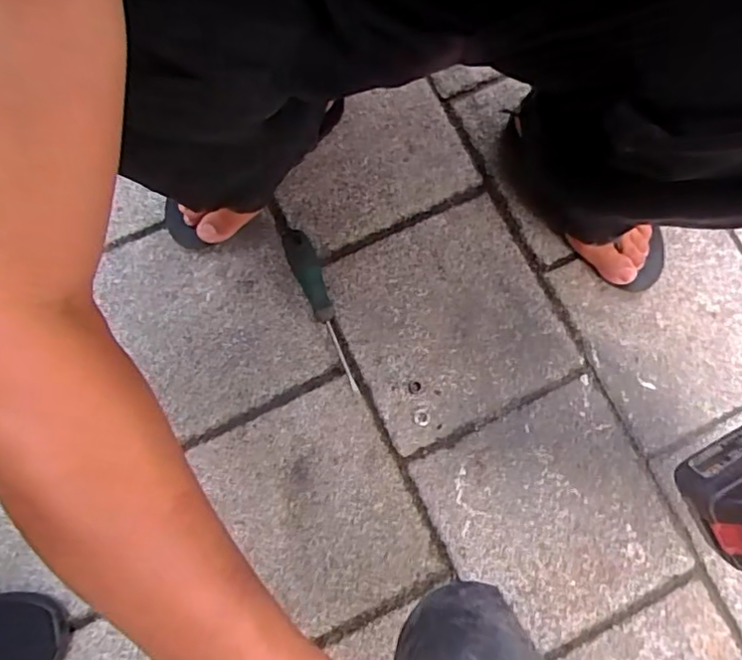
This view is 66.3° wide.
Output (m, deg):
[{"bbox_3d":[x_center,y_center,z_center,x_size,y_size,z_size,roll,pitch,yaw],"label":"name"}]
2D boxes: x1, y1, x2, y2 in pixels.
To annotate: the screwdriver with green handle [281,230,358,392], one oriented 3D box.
[{"bbox_3d":[-0.055,-0.030,0.668,0.031,0.030,0.202,-24,81,-6],"label":"screwdriver with green handle"}]

